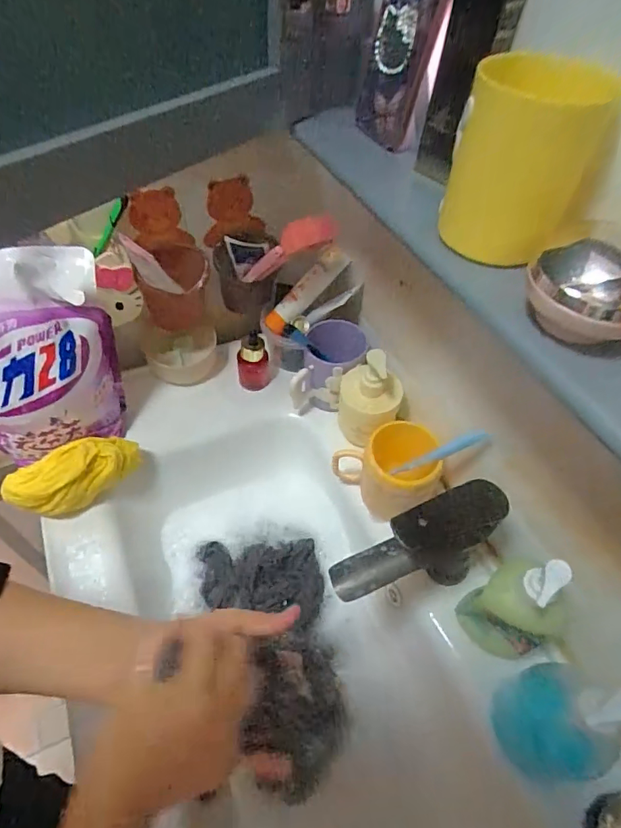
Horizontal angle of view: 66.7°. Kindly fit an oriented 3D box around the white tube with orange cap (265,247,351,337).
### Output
[{"bbox_3d":[-0.007,-0.180,0.690,0.153,0.036,0.033,-42,53,21],"label":"white tube with orange cap"}]

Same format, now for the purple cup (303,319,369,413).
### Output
[{"bbox_3d":[0.032,-0.066,0.671,0.082,0.116,0.076,5,51,1],"label":"purple cup"}]

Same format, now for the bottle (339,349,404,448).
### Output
[{"bbox_3d":[0.076,-0.026,0.601,0.077,0.122,0.070,13,52,7],"label":"bottle"}]

